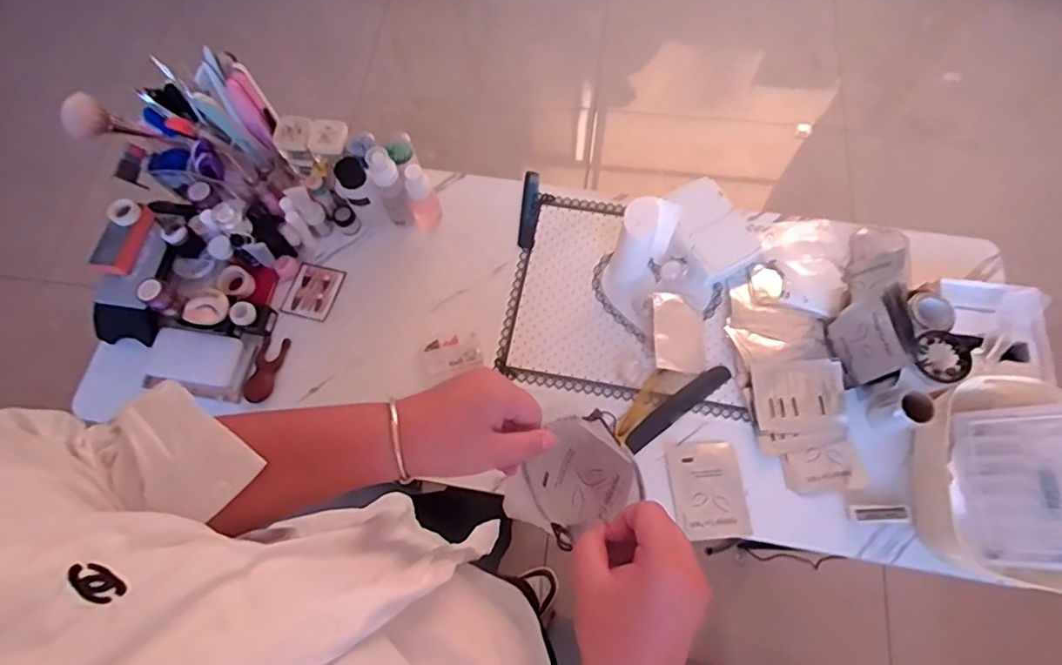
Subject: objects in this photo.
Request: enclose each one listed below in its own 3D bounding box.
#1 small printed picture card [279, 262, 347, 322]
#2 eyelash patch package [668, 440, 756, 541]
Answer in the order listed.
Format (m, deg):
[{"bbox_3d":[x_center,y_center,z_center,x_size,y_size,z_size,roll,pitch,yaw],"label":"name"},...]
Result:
[{"bbox_3d":[-0.305,-0.057,0.778,0.069,0.010,0.079,15,71,8],"label":"small printed picture card"},{"bbox_3d":[0.210,0.188,0.660,0.084,0.007,0.107,-5,69,1],"label":"eyelash patch package"}]

